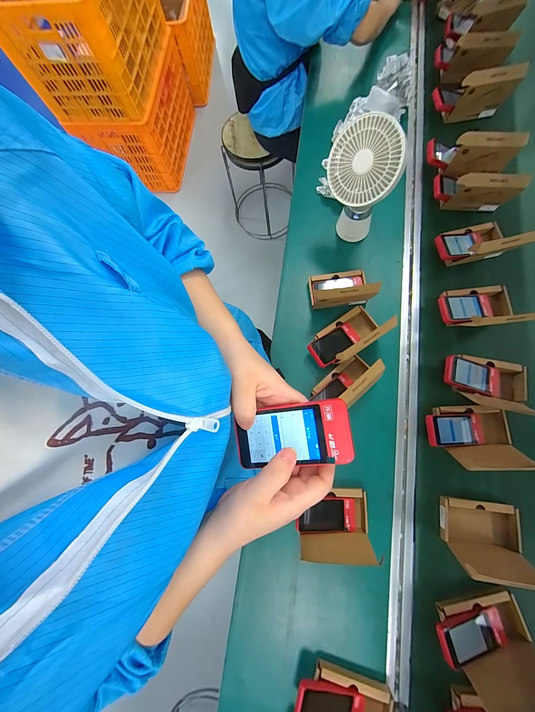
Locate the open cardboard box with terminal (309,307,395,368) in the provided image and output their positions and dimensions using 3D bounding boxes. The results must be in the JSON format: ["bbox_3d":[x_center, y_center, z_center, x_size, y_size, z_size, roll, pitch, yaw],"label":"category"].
[{"bbox_3d":[0.174,-0.046,0.620,0.164,0.122,0.091,-34,80,-3],"label":"open cardboard box with terminal"}]

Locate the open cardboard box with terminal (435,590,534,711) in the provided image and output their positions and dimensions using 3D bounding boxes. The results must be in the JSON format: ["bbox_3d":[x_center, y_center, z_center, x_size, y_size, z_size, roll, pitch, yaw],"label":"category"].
[{"bbox_3d":[0.422,0.527,0.508,0.181,0.118,0.121,-11,83,3],"label":"open cardboard box with terminal"}]

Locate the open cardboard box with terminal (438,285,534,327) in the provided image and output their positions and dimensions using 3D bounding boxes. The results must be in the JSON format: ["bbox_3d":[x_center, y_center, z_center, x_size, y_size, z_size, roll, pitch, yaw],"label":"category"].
[{"bbox_3d":[0.491,-0.115,0.624,0.171,0.114,0.114,-9,83,3],"label":"open cardboard box with terminal"}]

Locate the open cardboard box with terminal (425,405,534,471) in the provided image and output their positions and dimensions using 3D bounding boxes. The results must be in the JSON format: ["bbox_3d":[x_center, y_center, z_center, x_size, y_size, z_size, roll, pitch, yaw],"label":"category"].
[{"bbox_3d":[0.431,0.162,0.573,0.183,0.114,0.118,-2,83,4],"label":"open cardboard box with terminal"}]

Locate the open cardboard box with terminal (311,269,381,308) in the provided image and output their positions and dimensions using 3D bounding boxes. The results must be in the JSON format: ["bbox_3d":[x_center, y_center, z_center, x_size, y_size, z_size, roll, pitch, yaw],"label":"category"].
[{"bbox_3d":[0.167,-0.164,0.644,0.137,0.132,0.099,-3,80,2],"label":"open cardboard box with terminal"}]

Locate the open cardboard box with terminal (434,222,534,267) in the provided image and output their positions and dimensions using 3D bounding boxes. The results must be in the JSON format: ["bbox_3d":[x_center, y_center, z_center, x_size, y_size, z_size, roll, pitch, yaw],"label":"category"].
[{"bbox_3d":[0.507,-0.278,0.658,0.172,0.111,0.110,-17,82,2],"label":"open cardboard box with terminal"}]

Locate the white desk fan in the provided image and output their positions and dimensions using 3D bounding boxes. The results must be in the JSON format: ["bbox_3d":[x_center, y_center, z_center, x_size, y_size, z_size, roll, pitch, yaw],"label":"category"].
[{"bbox_3d":[0.192,-0.355,0.622,0.137,0.258,0.107,14,85,6],"label":"white desk fan"}]

